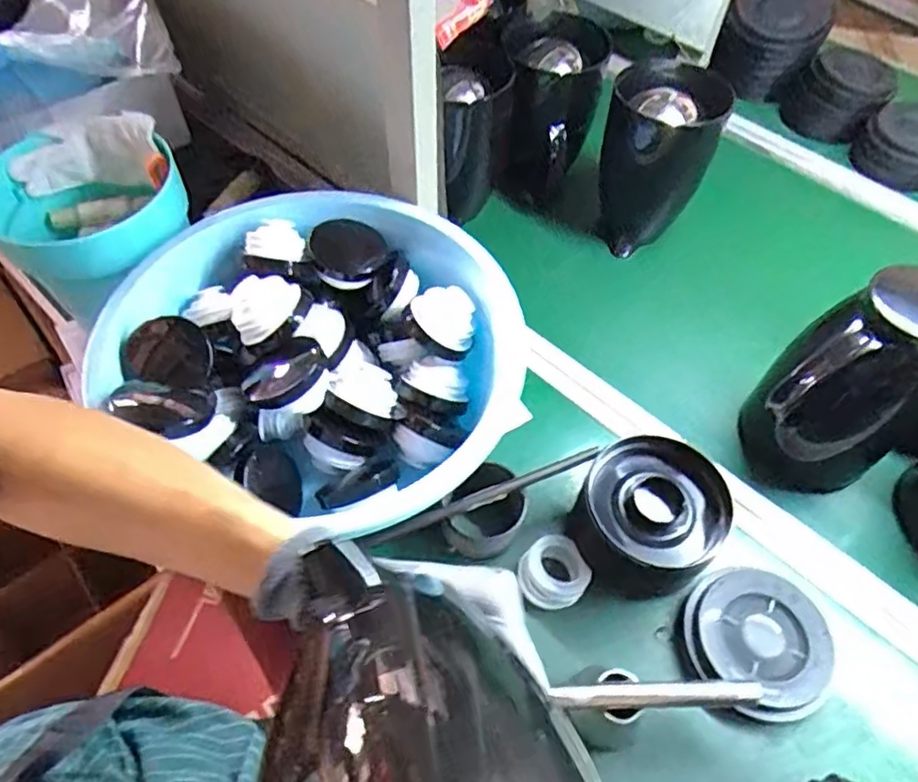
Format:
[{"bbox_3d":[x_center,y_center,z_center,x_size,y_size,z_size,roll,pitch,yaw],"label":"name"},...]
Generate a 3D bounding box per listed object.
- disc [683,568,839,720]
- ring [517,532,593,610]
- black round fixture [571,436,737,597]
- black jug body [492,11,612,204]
[{"bbox_3d":[0.252,0.211,0.544,0.109,0.038,0.115,1,55,-1],"label":"disc"},{"bbox_3d":[0.086,0.162,0.578,0.057,0.032,0.067,34,60,20],"label":"ring"},{"bbox_3d":[0.168,0.114,0.577,0.118,0.097,0.122,1,55,-1],"label":"black round fixture"},{"bbox_3d":[0.107,-0.335,0.829,0.123,0.201,0.136,7,55,3],"label":"black jug body"}]

